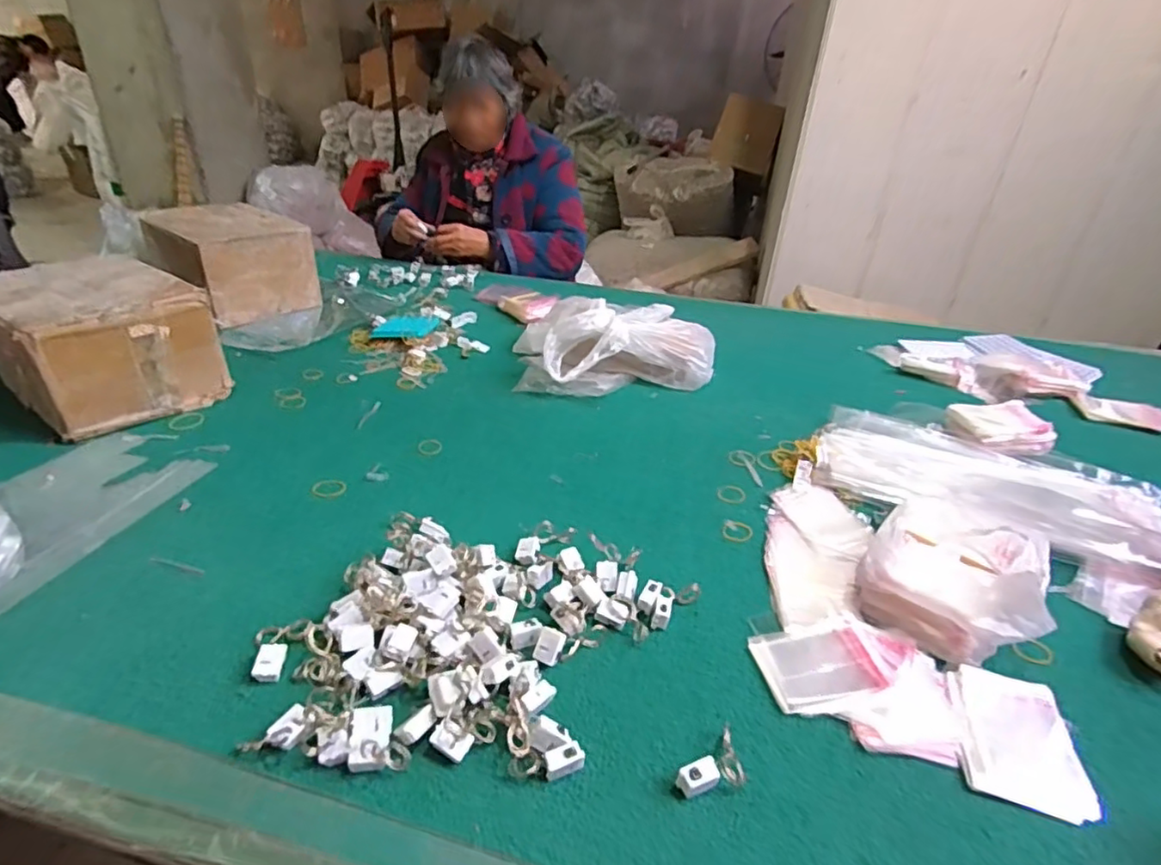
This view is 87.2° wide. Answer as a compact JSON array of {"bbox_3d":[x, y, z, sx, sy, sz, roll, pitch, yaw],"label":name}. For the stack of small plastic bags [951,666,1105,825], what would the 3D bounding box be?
[{"bbox_3d":[0.332,0.232,0.463,0.082,0.015,0.104,13,33,15],"label":"stack of small plastic bags"}]

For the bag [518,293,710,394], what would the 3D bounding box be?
[{"bbox_3d":[0.053,-0.139,0.964,0.316,0.103,0.201,4,32,2],"label":"bag"}]

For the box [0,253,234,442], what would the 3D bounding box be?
[{"bbox_3d":[-0.648,-0.129,0.820,0.262,0.151,0.205,25,38,31],"label":"box"}]

